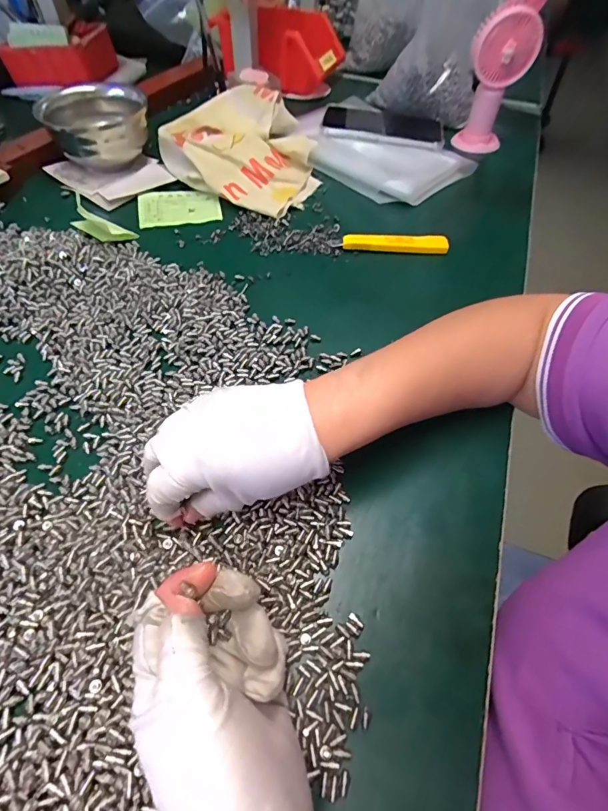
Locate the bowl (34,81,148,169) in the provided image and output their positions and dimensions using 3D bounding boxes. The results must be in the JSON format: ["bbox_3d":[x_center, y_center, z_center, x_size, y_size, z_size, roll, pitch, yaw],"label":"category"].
[{"bbox_3d":[-0.256,-0.346,0.524,0.125,0.065,0.115,-20,61,-17],"label":"bowl"}]

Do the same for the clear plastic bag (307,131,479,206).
[{"bbox_3d":[0.106,-0.320,0.540,0.185,0.024,0.145,35,61,19],"label":"clear plastic bag"}]

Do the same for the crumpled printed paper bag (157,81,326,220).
[{"bbox_3d":[-0.069,-0.330,0.524,0.197,0.055,0.181,30,60,15],"label":"crumpled printed paper bag"}]

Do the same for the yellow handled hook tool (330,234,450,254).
[{"bbox_3d":[0.093,-0.174,0.451,0.123,0.018,0.016,2,57,-3],"label":"yellow handled hook tool"}]

